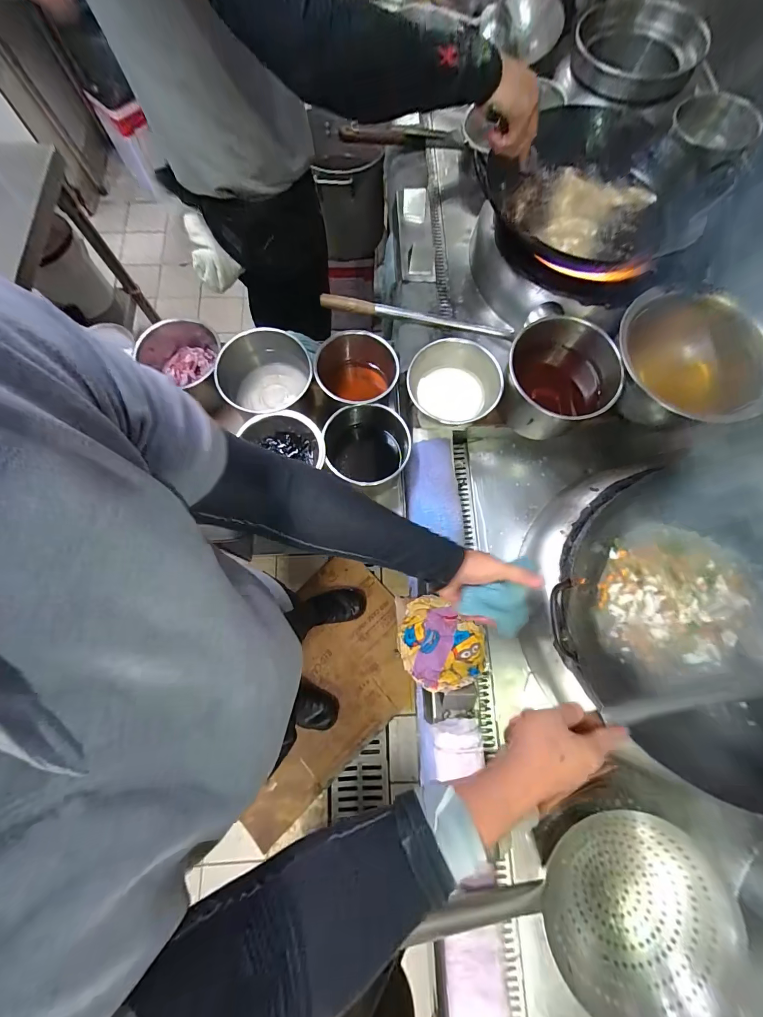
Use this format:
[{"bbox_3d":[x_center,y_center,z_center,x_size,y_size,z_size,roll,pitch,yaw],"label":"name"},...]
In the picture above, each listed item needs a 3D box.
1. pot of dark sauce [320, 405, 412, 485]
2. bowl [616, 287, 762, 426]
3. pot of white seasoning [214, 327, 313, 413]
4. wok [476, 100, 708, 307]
[{"bbox_3d":[-0.027,-0.107,0.722,0.153,0.139,0.166,0,75,-1],"label":"pot of dark sauce"},{"bbox_3d":[0.537,-0.255,0.669,0.248,0.121,0.231,0,75,-1],"label":"bowl"},{"bbox_3d":[-0.215,-0.242,0.714,0.154,0.123,0.174,39,78,9],"label":"pot of white seasoning"},{"bbox_3d":[0.477,-0.695,0.832,0.462,0.138,0.425,0,75,-1],"label":"wok"}]

